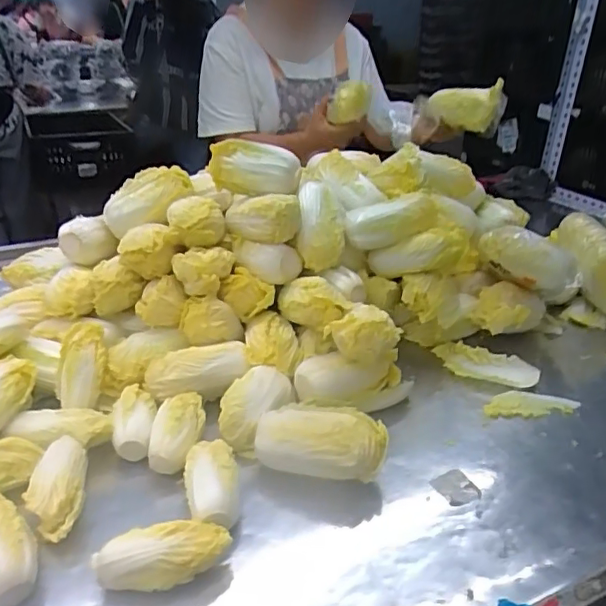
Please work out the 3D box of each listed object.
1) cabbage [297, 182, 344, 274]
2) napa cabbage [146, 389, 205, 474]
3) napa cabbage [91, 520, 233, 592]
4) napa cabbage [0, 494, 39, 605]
[{"bbox_3d":[0.024,-0.116,0.814,0.068,0.056,0.132,-2,64,-2],"label":"cabbage"},{"bbox_3d":[-0.147,0.144,0.661,0.053,0.039,0.112,1,28,4],"label":"napa cabbage"},{"bbox_3d":[-0.127,0.238,0.520,0.120,0.056,0.049,-8,28,-14],"label":"napa cabbage"},{"bbox_3d":[-0.281,0.216,0.521,0.050,0.043,0.114,-21,49,-33],"label":"napa cabbage"}]

